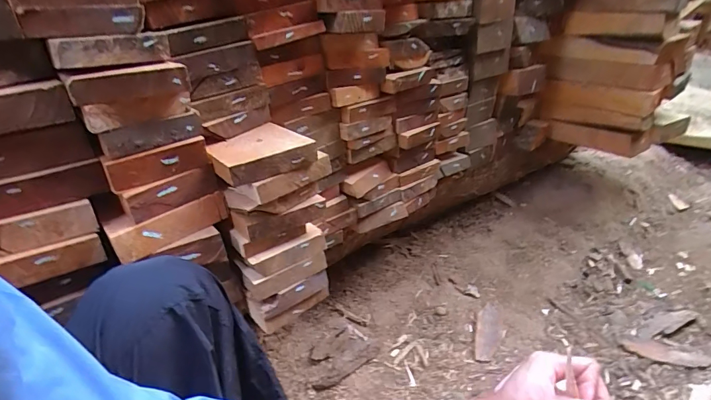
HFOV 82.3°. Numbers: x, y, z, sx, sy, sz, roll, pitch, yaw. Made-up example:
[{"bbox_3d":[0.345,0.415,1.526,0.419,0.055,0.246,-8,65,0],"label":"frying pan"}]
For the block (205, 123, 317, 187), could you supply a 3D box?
[{"bbox_3d":[-0.137,-0.067,0.572,0.121,0.033,0.119,-26,35,-27],"label":"block"}]

